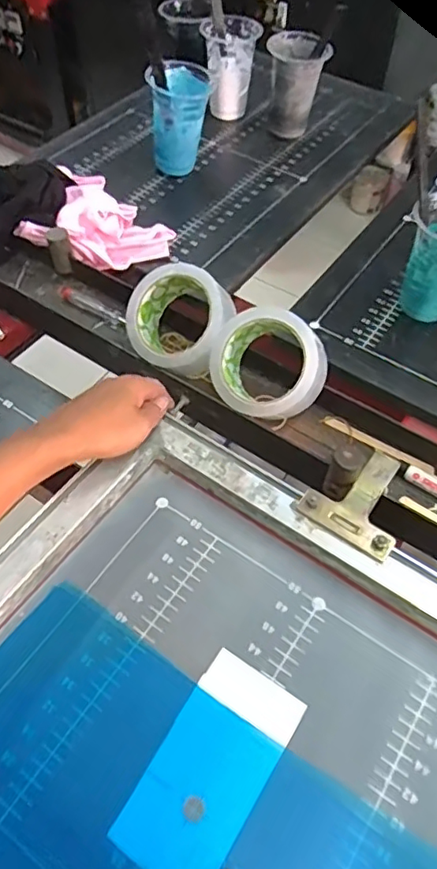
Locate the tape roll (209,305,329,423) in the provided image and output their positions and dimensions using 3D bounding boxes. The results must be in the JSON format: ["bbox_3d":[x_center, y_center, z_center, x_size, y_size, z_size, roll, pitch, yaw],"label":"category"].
[{"bbox_3d":[0.047,-0.063,0.549,0.100,0.055,0.099,26,91,18],"label":"tape roll"}]

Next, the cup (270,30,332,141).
[{"bbox_3d":[0.113,-0.504,0.858,0.085,0.126,0.076,2,54,1],"label":"cup"}]

